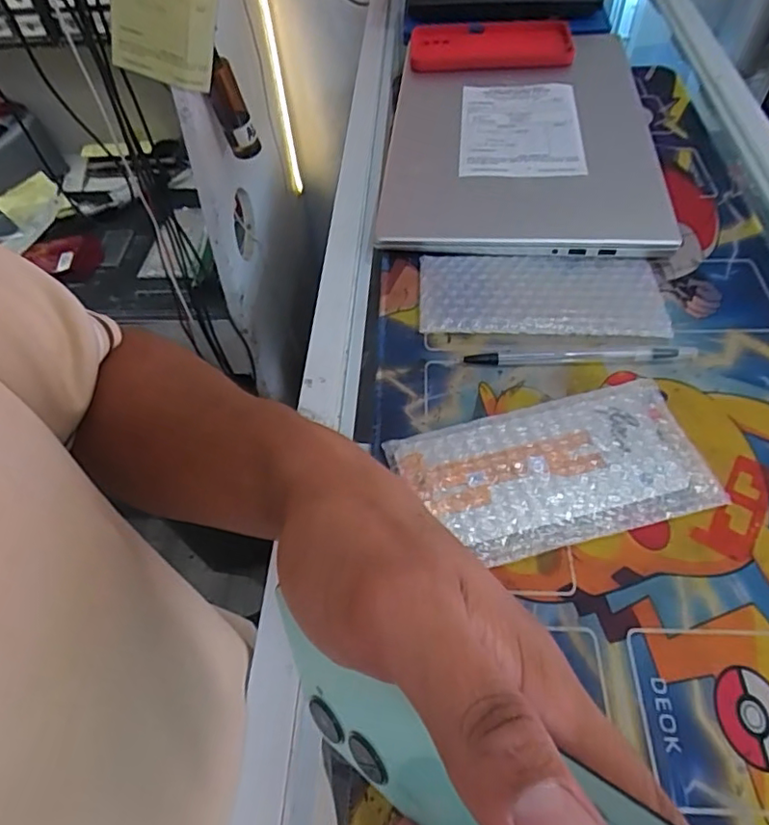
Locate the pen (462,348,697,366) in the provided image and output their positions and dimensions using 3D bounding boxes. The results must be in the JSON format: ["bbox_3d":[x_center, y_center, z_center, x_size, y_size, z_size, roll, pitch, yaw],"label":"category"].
[{"bbox_3d":[0.128,-0.037,0.377,0.147,0.007,0.011,0,56,3],"label":"pen"}]

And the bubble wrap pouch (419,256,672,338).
[{"bbox_3d":[0.111,-0.086,0.409,0.168,0.007,0.080,2,56,4],"label":"bubble wrap pouch"}]

